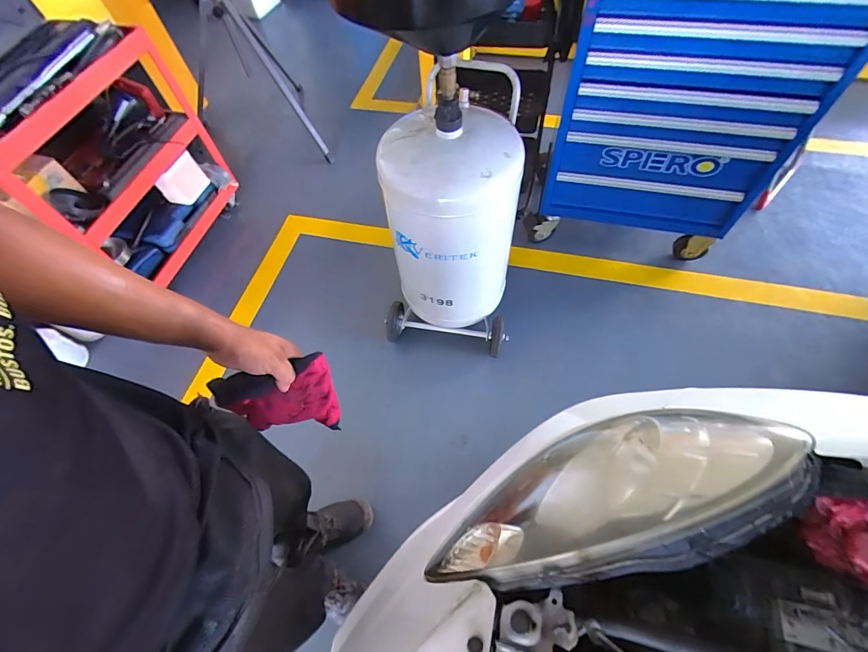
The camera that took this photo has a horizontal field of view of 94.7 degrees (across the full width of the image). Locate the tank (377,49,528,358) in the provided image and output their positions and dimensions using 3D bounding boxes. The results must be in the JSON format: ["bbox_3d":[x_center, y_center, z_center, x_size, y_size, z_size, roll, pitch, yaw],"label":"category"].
[{"bbox_3d":[0.060,-0.328,1.251,0.400,0.719,0.463,10,61,10],"label":"tank"}]

